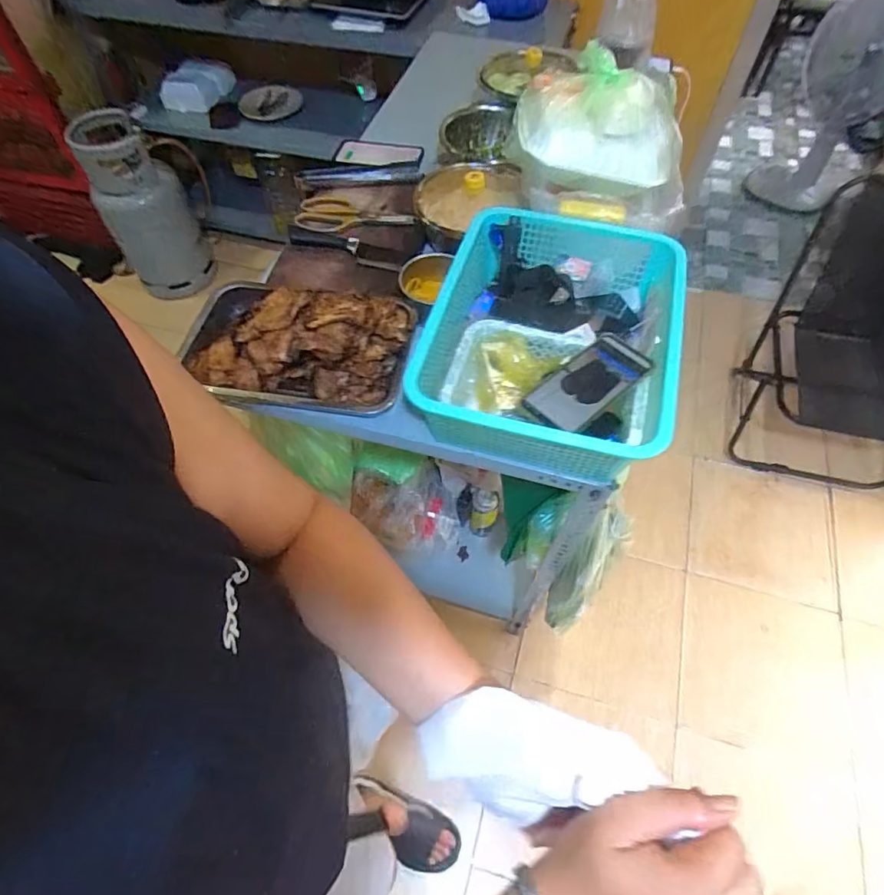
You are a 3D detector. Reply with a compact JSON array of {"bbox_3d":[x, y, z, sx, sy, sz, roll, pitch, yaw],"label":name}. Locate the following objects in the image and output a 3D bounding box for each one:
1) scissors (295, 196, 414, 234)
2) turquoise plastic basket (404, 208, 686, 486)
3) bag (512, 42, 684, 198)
[{"bbox_3d":[-0.146,-0.405,0.916,0.203,0.027,0.069,2,58,2],"label":"scissors"},{"bbox_3d":[0.144,-0.146,0.706,0.301,0.111,0.383,15,59,10],"label":"turquoise plastic basket"},{"bbox_3d":[0.238,-0.475,0.774,0.246,0.138,0.136,11,59,7],"label":"bag"}]

